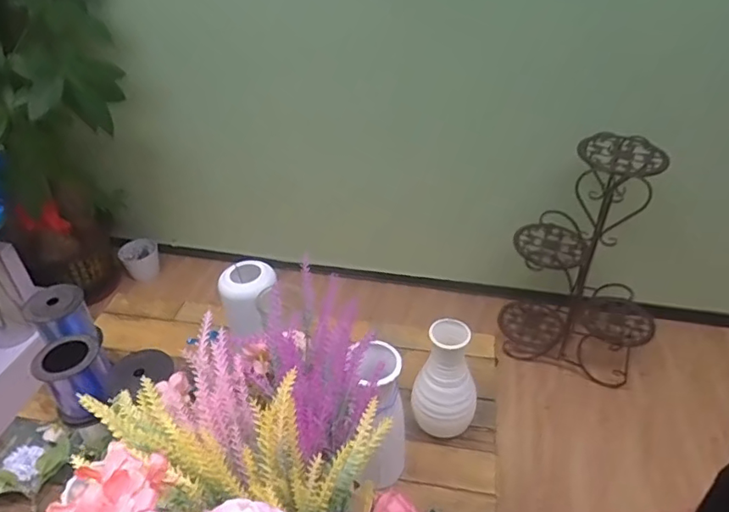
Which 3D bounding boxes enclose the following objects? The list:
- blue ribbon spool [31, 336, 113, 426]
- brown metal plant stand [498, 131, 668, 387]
[{"bbox_3d":[-0.425,0.184,0.793,0.083,0.106,0.080,-1,38,1],"label":"blue ribbon spool"},{"bbox_3d":[0.744,-0.021,1.736,0.479,0.763,0.359,13,40,18],"label":"brown metal plant stand"}]

